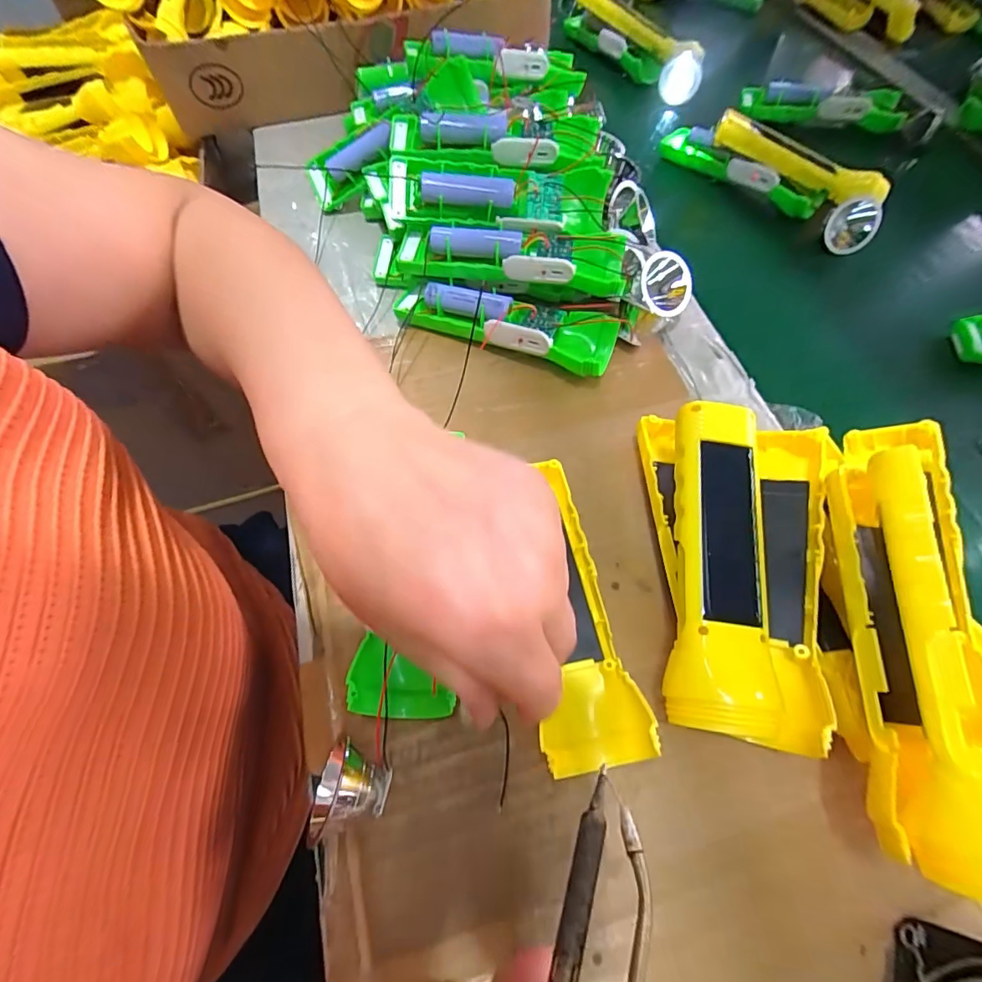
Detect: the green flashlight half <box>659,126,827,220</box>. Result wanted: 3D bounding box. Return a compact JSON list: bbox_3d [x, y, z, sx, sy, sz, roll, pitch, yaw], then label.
[{"bbox_3d":[0.236,-0.311,0.460,0.162,0.030,0.033,39,70,19],"label":"green flashlight half"}]

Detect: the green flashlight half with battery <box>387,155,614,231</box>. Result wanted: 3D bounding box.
[{"bbox_3d":[0.005,-0.218,0.350,0.156,0.029,0.040,2,63,2],"label":"green flashlight half with battery"}]

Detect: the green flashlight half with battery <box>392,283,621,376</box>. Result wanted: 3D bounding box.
[{"bbox_3d":[0.010,-0.124,0.349,0.158,0.032,0.045,20,65,11],"label":"green flashlight half with battery"}]

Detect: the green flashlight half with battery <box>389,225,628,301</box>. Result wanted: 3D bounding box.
[{"bbox_3d":[0.015,-0.171,0.352,0.163,0.033,0.043,7,63,5],"label":"green flashlight half with battery"}]

